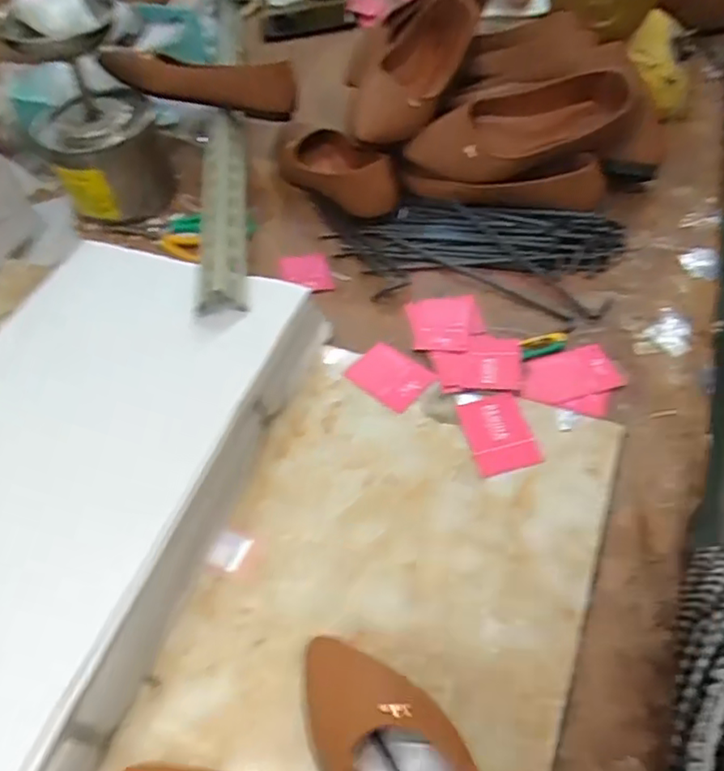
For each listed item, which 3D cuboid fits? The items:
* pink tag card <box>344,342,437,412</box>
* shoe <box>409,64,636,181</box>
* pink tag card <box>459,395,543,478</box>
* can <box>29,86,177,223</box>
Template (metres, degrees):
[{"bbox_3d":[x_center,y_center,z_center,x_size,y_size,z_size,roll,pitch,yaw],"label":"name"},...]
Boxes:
[{"bbox_3d":[0.027,-0.010,0.595,0.072,0.005,0.054,36,73,22],"label":"pink tag card"},{"bbox_3d":[0.181,-0.301,0.721,0.258,0.069,0.087,-13,53,11],"label":"shoe"},{"bbox_3d":[0.121,0.041,0.547,0.056,0.004,0.074,-13,54,-4],"label":"pink tag card"},{"bbox_3d":[-0.316,-0.288,0.785,0.139,0.124,0.128,-27,56,-14],"label":"can"}]

